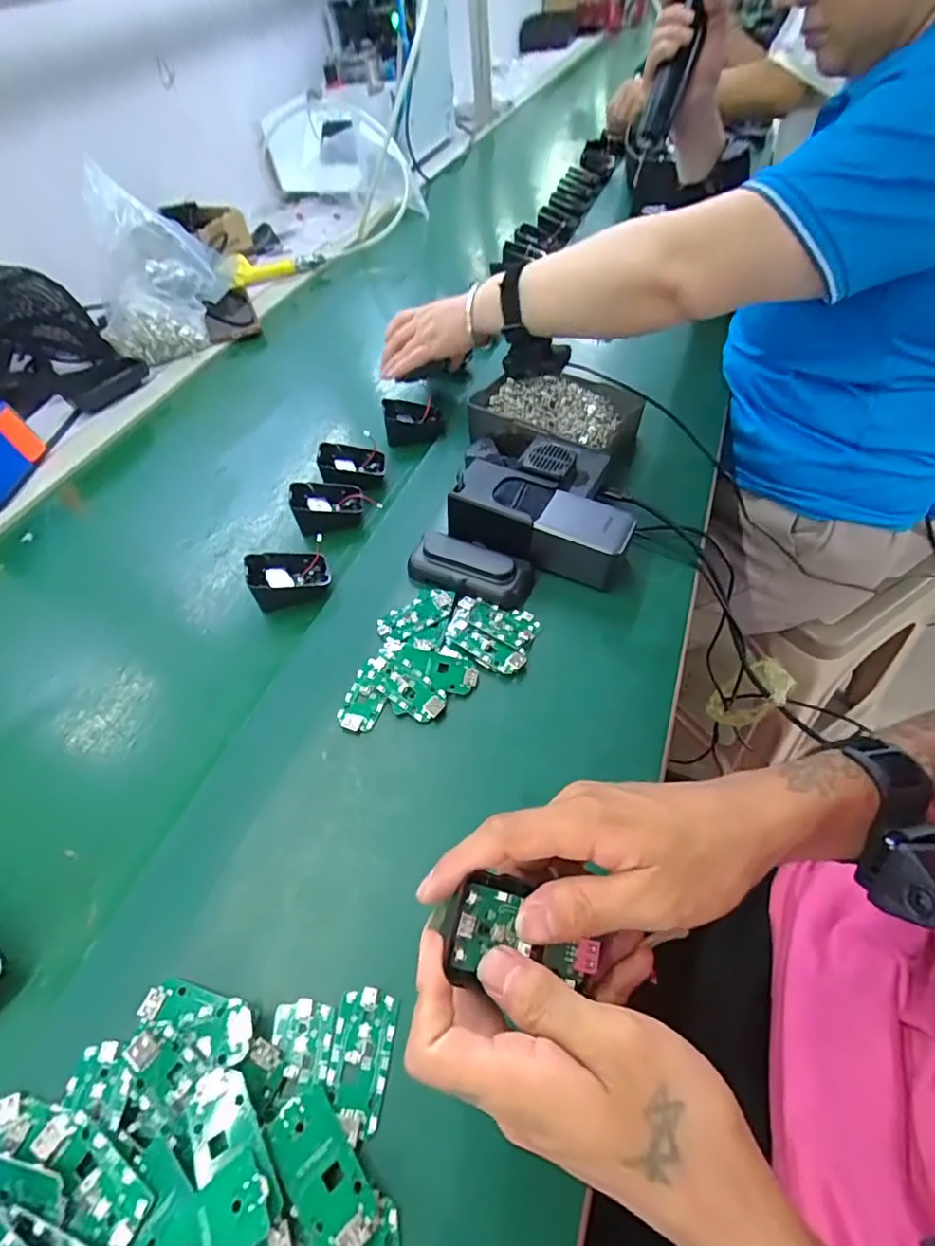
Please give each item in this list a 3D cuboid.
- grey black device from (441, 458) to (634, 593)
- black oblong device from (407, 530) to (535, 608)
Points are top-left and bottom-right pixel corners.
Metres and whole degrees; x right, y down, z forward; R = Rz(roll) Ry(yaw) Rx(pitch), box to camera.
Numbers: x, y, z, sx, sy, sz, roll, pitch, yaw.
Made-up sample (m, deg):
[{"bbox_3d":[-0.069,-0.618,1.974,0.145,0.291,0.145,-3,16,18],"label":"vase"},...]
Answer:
[{"bbox_3d":[0.064,-0.089,0.496,0.156,0.055,0.066,16,57,18],"label":"grey black device"},{"bbox_3d":[0.004,-0.051,0.490,0.107,0.023,0.052,14,53,17],"label":"black oblong device"}]

